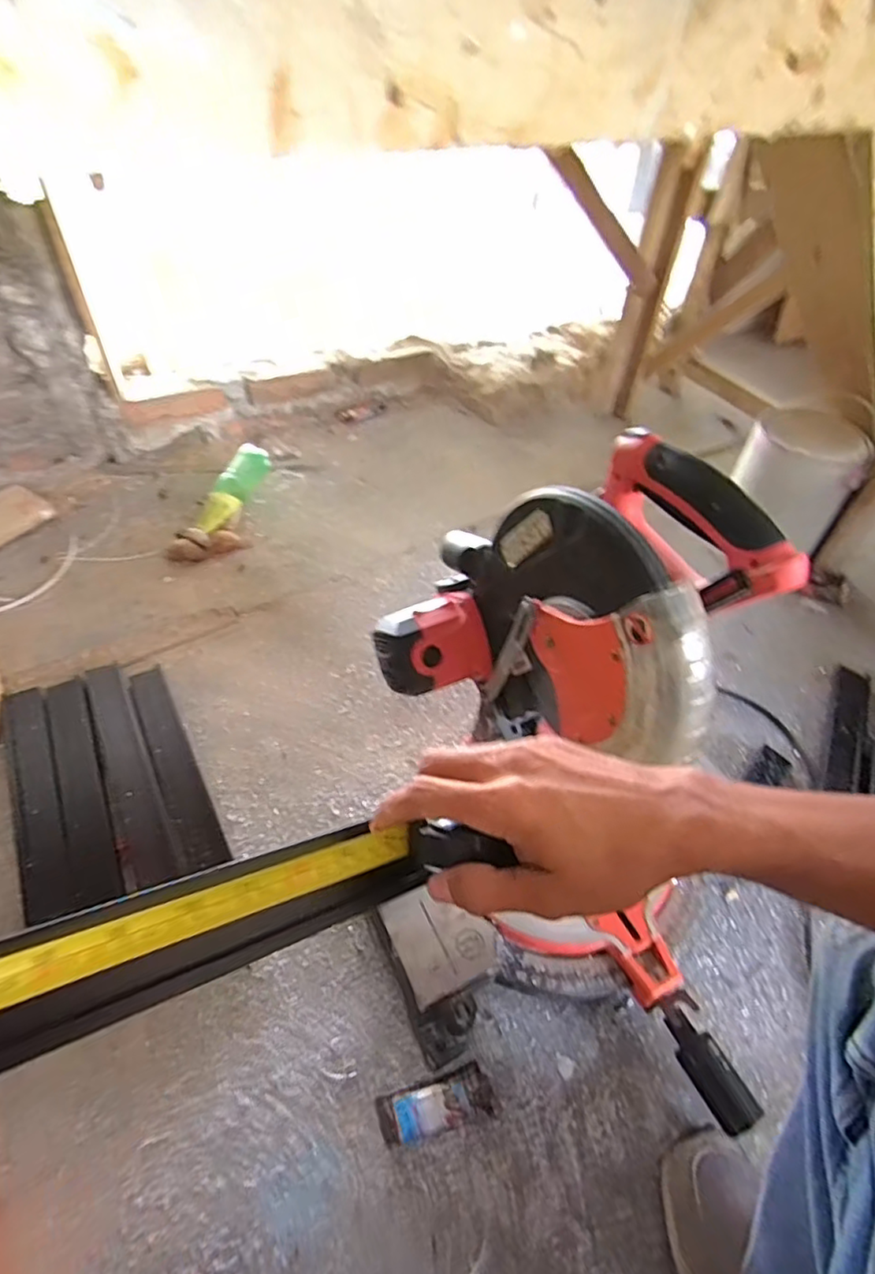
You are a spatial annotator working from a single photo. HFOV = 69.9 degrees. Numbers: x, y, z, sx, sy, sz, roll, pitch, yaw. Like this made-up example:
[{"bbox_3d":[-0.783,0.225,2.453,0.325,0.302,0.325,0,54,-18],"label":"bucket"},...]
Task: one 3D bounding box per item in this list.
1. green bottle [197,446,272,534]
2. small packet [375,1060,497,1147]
[{"bbox_3d":[-0.356,-0.255,1.097,0.052,0.055,0.196,18,65,10],"label":"green bottle"},{"bbox_3d":[-0.001,0.431,0.576,0.102,0.017,0.042,-11,51,-15],"label":"small packet"}]

